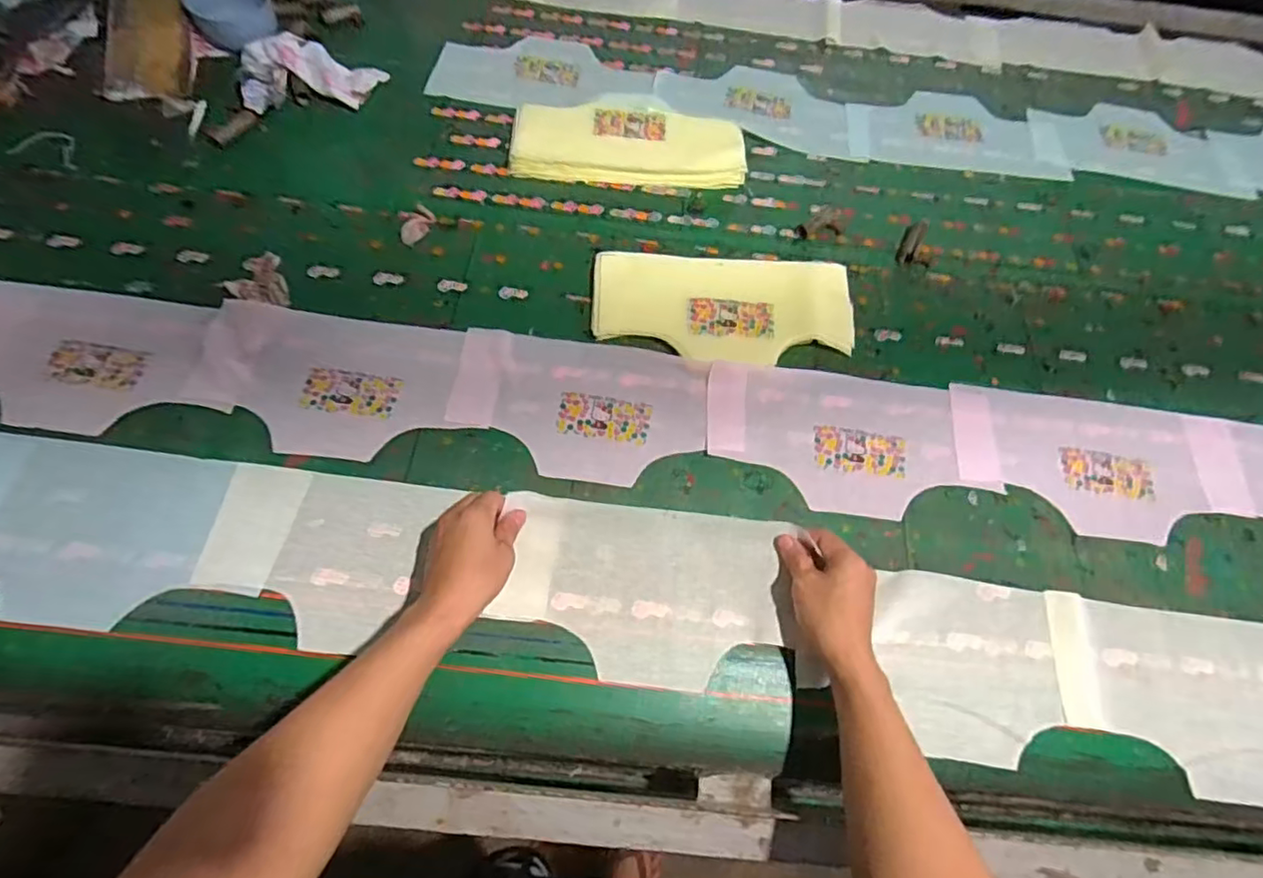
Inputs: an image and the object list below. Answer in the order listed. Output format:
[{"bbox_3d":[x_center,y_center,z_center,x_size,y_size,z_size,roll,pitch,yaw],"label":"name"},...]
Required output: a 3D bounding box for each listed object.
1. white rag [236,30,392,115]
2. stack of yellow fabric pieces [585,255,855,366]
[{"bbox_3d":[-0.444,-0.515,0.847,0.189,0.036,0.127,-12,67,-8],"label":"white rag"},{"bbox_3d":[0.110,-0.155,0.727,0.308,0.017,0.148,5,66,-1],"label":"stack of yellow fabric pieces"}]

